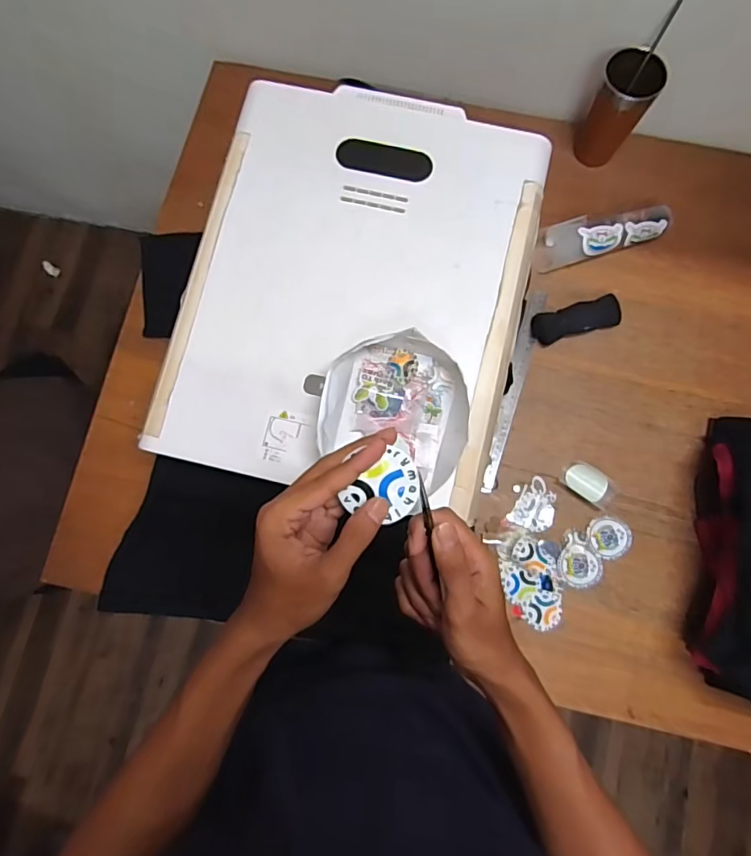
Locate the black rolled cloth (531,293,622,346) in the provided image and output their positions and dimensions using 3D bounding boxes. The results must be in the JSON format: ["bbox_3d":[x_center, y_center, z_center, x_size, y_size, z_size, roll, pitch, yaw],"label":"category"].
[{"bbox_3d":[0.304,-0.163,0.752,0.130,0.035,0.048,-14,80,-2],"label":"black rolled cloth"}]

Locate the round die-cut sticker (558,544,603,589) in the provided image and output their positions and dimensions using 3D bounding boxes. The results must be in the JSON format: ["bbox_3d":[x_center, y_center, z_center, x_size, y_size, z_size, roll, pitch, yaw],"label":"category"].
[{"bbox_3d":[0.289,0.196,0.703,0.063,0.004,0.058,0,80,0],"label":"round die-cut sticker"}]

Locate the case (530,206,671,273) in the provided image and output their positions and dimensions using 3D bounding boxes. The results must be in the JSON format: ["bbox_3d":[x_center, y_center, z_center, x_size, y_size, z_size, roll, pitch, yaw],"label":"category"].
[{"bbox_3d":[0.343,-0.296,0.767,0.206,0.047,0.068,-13,80,-2],"label":"case"}]

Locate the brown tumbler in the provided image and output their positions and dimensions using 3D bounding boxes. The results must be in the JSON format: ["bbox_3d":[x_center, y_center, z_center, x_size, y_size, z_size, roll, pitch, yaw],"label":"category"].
[{"bbox_3d":[0.357,-0.473,0.751,0.078,0.151,0.069,22,81,4],"label":"brown tumbler"}]

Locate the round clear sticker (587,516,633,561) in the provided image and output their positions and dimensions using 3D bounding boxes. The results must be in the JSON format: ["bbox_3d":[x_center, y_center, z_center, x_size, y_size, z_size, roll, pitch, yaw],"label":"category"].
[{"bbox_3d":[0.333,0.156,0.707,0.060,0.005,0.058,8,80,2],"label":"round clear sticker"}]

